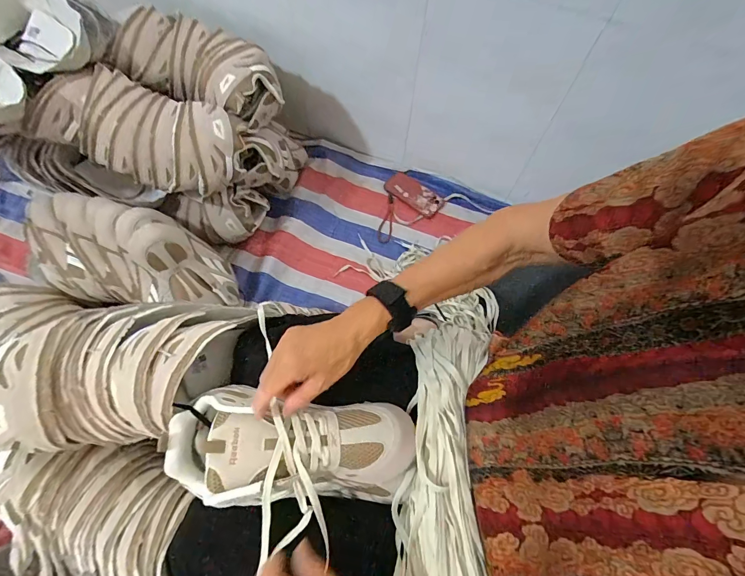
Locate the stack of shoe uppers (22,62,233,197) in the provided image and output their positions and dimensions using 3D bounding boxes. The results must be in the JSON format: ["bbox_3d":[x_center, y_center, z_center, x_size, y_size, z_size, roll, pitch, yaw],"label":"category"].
[{"bbox_3d":[-0.431,-0.293,0.652,0.350,0.111,0.153,17,65,6],"label":"stack of shoe uppers"}]

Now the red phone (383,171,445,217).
[{"bbox_3d":[0.110,-0.255,0.943,0.165,0.017,0.072,38,69,15],"label":"red phone"}]

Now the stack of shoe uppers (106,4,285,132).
[{"bbox_3d":[-0.345,-0.440,0.713,0.317,0.114,0.161,24,66,9],"label":"stack of shoe uppers"}]

